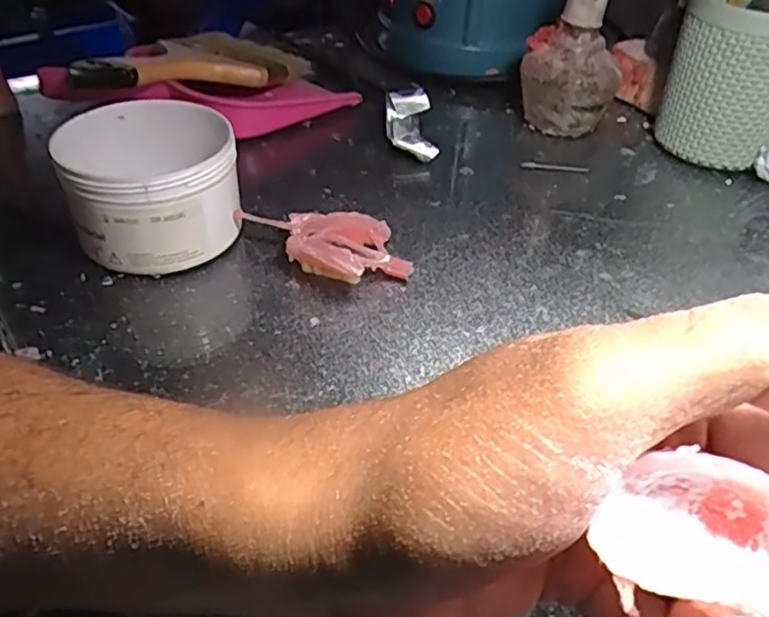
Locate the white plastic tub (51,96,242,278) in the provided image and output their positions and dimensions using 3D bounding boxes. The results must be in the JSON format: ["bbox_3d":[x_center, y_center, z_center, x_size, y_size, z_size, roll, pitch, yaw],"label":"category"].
[{"bbox_3d":[-0.130,-0.070,0.368,0.087,0.065,0.101,-11,43,-15],"label":"white plastic tub"}]

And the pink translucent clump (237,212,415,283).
[{"bbox_3d":[-0.029,-0.039,0.367,0.063,0.024,0.086,-31,51,-33],"label":"pink translucent clump"}]

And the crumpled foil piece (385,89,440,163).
[{"bbox_3d":[0.019,-0.133,0.477,0.033,0.030,0.065,0,41,-4],"label":"crumpled foil piece"}]

